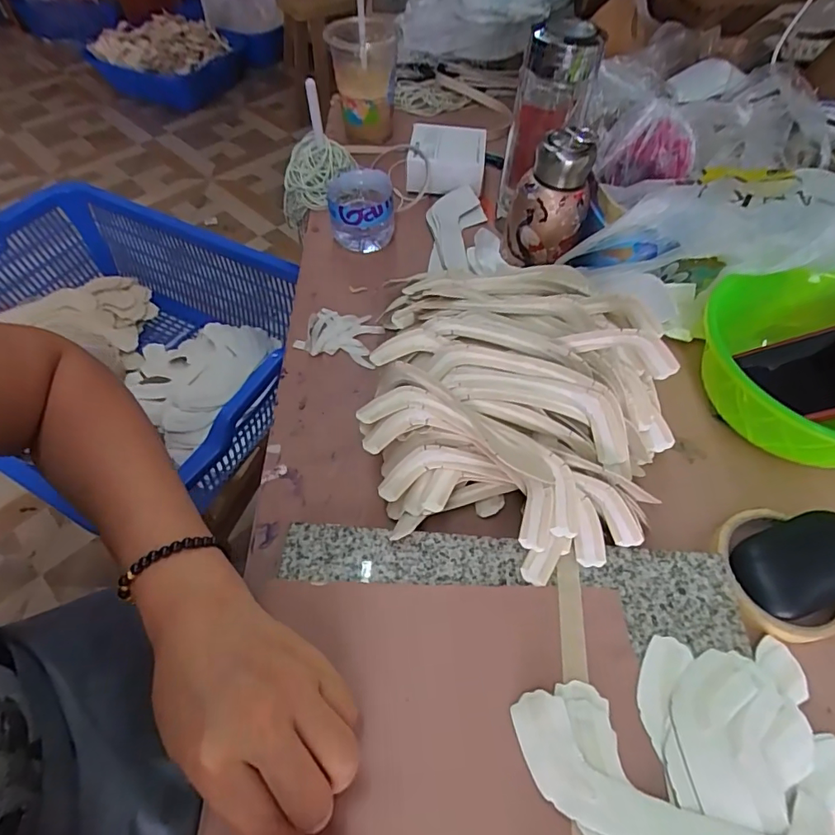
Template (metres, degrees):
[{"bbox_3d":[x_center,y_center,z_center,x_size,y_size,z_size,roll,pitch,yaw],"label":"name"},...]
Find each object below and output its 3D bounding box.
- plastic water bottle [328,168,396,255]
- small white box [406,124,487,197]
[{"bbox_3d":[-0.062,-0.228,0.548,0.070,0.060,0.083,-1,55,-3],"label":"plastic water bottle"},{"bbox_3d":[0.036,-0.321,0.615,0.092,0.041,0.097,6,55,2],"label":"small white box"}]

